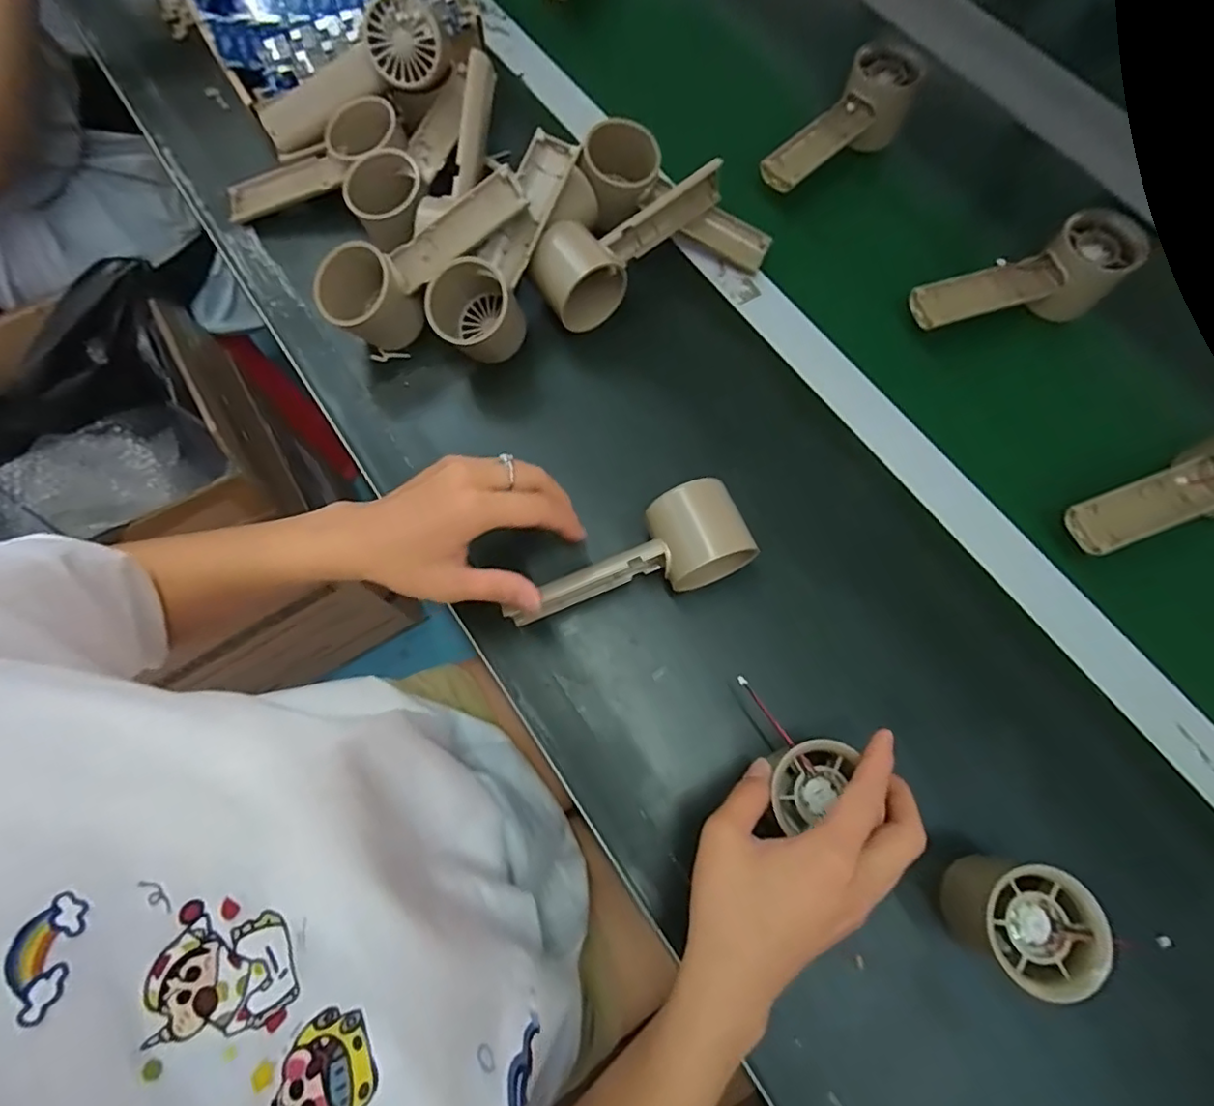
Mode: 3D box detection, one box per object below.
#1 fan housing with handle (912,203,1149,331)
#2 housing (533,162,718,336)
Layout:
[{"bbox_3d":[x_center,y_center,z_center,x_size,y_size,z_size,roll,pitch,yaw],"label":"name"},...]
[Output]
[{"bbox_3d":[0.306,-0.194,0.439,0.154,0.064,0.054,-21,72,-6],"label":"fan housing with handle"},{"bbox_3d":[0.014,-0.232,0.446,0.155,0.067,0.051,-39,75,-11],"label":"housing"}]

